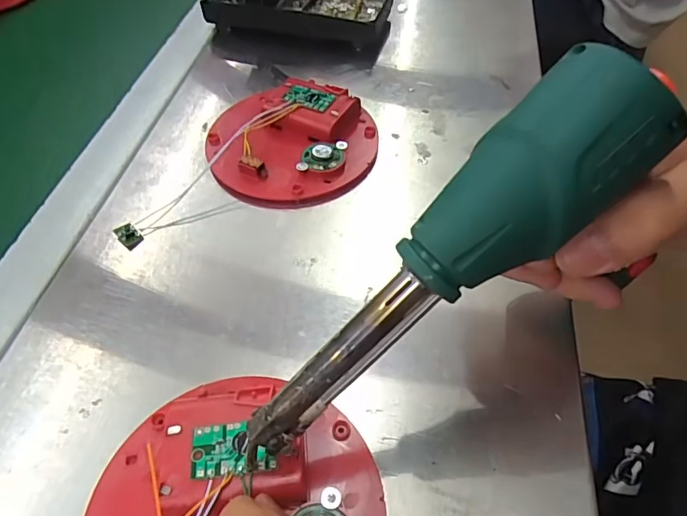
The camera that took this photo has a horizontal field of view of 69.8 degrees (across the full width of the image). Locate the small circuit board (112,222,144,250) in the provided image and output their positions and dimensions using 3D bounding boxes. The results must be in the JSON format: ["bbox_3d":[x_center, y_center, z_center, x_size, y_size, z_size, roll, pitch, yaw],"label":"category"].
[{"bbox_3d":[-0.135,-0.015,0.309,0.019,0.007,0.012,37,62,27],"label":"small circuit board"}]

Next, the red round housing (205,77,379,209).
[{"bbox_3d":[-0.039,-0.084,0.347,0.117,0.025,0.107,-1,52,1],"label":"red round housing"}]

